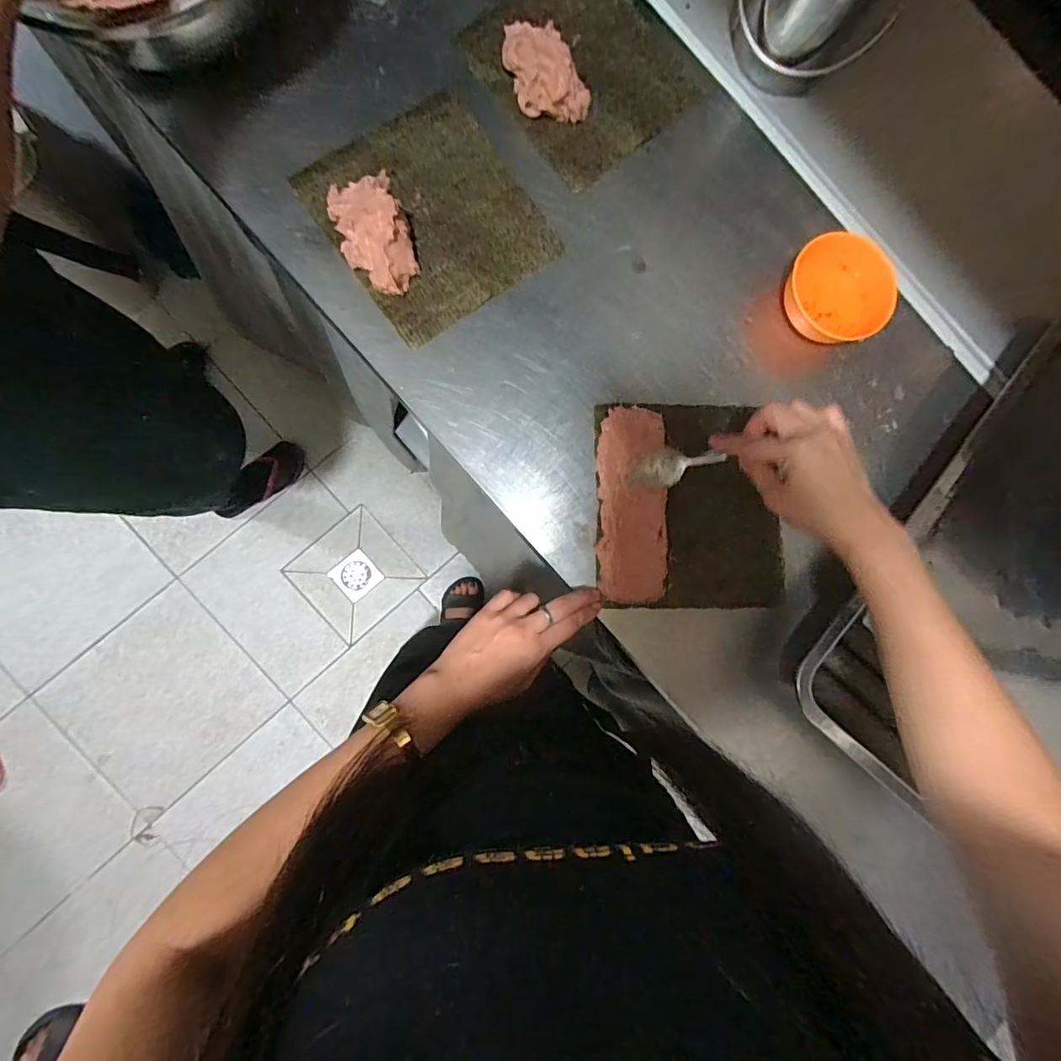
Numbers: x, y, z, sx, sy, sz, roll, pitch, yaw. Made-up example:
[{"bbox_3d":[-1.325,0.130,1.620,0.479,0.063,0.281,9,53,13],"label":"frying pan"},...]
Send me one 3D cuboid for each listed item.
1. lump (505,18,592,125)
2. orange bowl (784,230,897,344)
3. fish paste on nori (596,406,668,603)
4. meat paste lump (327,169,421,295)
[{"bbox_3d":[0.015,-0.457,0.494,0.067,0.033,0.097,-23,89,-9],"label":"lump"},{"bbox_3d":[0.304,-0.239,0.501,0.091,0.044,0.105,-34,91,-9],"label":"orange bowl"},{"bbox_3d":[0.098,-0.025,0.482,0.063,0.018,0.184,0,86,-7],"label":"fish paste on nori"},{"bbox_3d":[-0.145,-0.275,0.458,0.060,0.036,0.111,-18,88,-8],"label":"meat paste lump"}]

